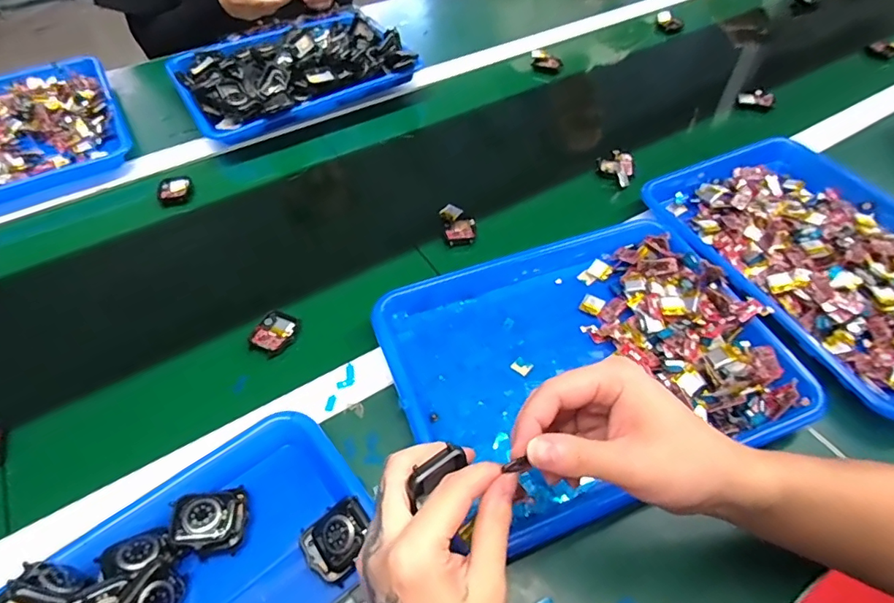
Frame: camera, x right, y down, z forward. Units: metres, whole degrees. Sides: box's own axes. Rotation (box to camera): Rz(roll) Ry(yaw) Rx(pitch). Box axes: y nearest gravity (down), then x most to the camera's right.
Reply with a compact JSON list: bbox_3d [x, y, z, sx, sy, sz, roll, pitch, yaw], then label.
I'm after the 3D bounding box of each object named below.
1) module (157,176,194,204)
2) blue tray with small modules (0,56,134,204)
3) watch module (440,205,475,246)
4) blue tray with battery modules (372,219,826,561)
[{"bbox_3d":[-0.343,-0.141,0.636,0.039,0.004,0.042,-11,67,-20],"label":"module"},{"bbox_3d":[-0.595,-0.240,0.700,0.259,0.045,0.296,-28,58,-22],"label":"blue tray with small modules"},{"bbox_3d":[0.012,-0.090,0.585,0.035,0.014,0.056,-8,53,-9],"label":"watch module"},{"bbox_3d":[0.117,0.038,0.449,0.320,0.046,0.265,-19,55,-16],"label":"blue tray with battery modules"}]

